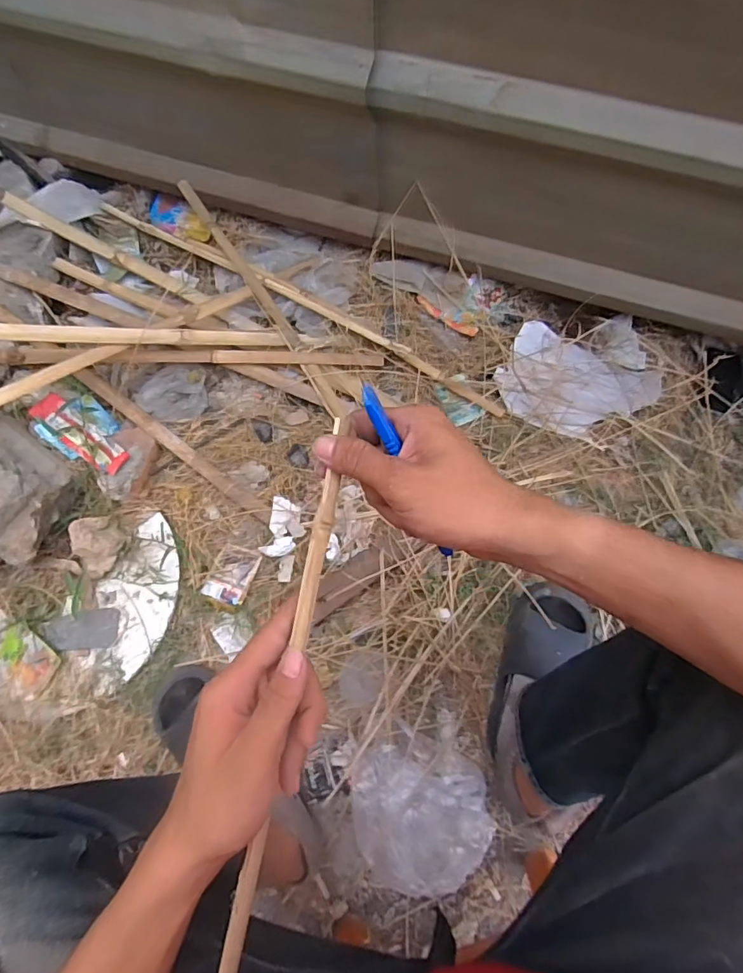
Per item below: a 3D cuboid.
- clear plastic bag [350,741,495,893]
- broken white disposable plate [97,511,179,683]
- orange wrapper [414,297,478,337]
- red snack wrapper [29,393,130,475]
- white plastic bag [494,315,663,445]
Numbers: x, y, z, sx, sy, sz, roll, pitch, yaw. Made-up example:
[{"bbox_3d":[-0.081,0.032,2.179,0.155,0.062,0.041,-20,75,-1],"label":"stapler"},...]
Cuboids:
[{"bbox_3d":[0.072,0.455,0.688,0.185,0.071,0.163,-8,71,-3],"label":"clear plastic bag"},{"bbox_3d":[-0.377,0.171,0.803,0.128,0.031,0.228,25,73,9],"label":"broken white disposable plate"},{"bbox_3d":[0.145,-0.332,0.966,0.142,0.014,0.024,33,74,11],"label":"orange wrapper"},{"bbox_3d":[-0.506,-0.087,0.859,0.209,0.031,0.054,36,75,12],"label":"red snack wrapper"},{"bbox_3d":[0.389,-0.215,0.913,0.263,0.045,0.275,29,73,10],"label":"white plastic bag"}]

